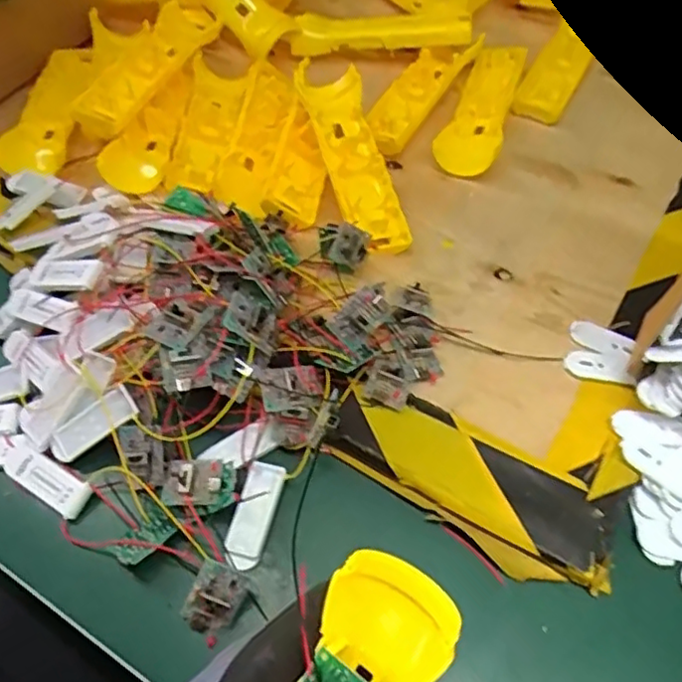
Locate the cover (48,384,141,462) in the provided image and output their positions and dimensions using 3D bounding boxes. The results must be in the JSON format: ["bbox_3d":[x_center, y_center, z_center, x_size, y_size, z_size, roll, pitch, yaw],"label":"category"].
[{"bbox_3d":[-0.146,0.049,0.365,0.057,0.004,0.020,-36,89,3],"label":"cover"}]

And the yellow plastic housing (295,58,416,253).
[{"bbox_3d":[0.011,-0.133,0.451,0.047,0.019,0.155,-16,72,-11],"label":"yellow plastic housing"}]

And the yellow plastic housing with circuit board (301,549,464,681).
[{"bbox_3d":[-0.009,0.166,0.251,0.048,0.022,0.170,28,95,18],"label":"yellow plastic housing with circuit board"}]

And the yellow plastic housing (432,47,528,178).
[{"bbox_3d":[0.117,-0.190,0.509,0.044,0.027,0.140,18,58,12],"label":"yellow plastic housing"}]

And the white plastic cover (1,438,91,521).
[{"bbox_3d":[-0.171,0.079,0.361,0.059,0.008,0.020,28,60,18],"label":"white plastic cover"}]

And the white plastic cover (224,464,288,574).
[{"bbox_3d":[-0.048,0.098,0.350,0.019,0.013,0.056,14,57,9],"label":"white plastic cover"}]

